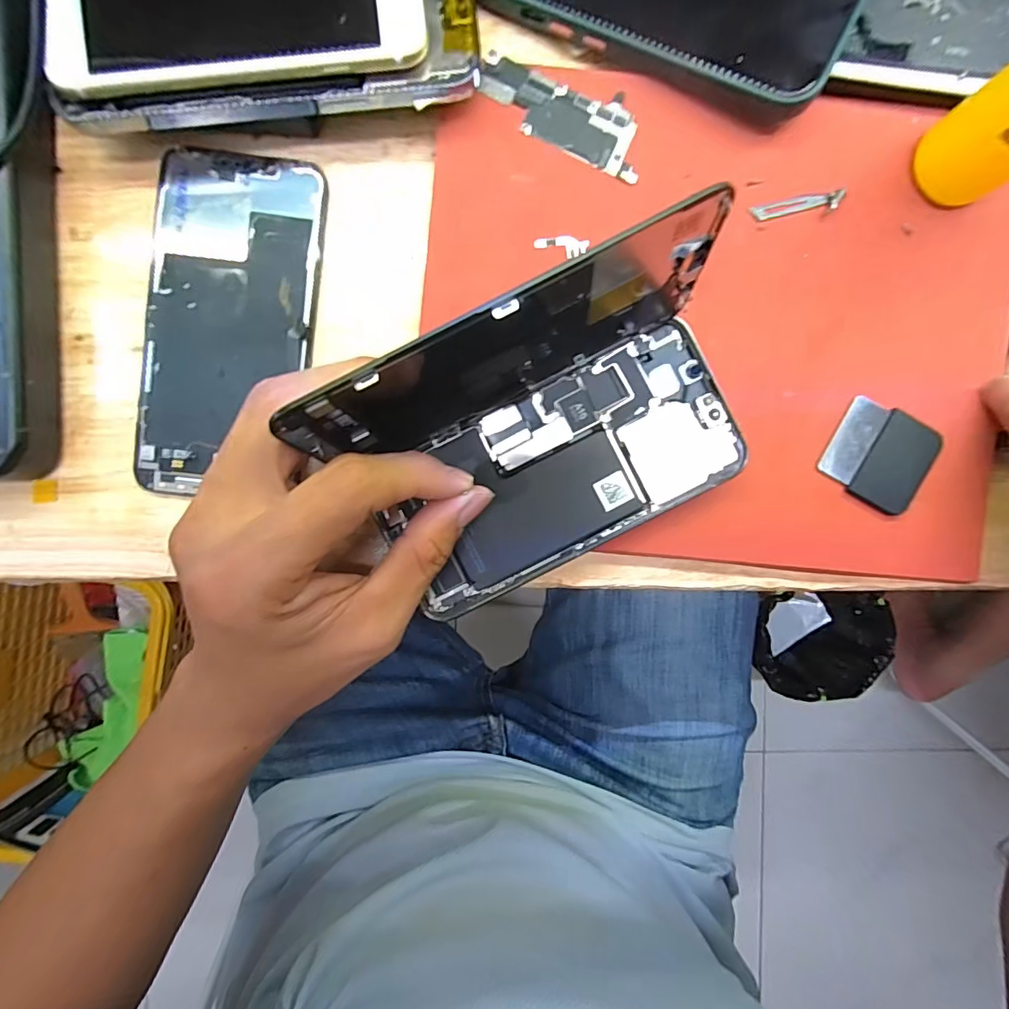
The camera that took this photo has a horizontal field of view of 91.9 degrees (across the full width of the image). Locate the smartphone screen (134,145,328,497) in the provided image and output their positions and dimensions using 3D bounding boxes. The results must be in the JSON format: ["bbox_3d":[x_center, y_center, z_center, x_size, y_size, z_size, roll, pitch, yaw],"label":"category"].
[{"bbox_3d":[-0.114,-0.074,0.202,0.067,0.004,0.139,8,92,0],"label":"smartphone screen"}]

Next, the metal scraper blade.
[{"bbox_3d":[0.159,-0.021,0.207,0.041,0.004,0.039,28,92,-1],"label":"metal scraper blade"}]

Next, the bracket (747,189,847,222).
[{"bbox_3d":[0.121,-0.124,0.201,0.036,0.004,0.008,-6,92,0],"label":"bracket"}]

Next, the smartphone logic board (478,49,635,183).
[{"bbox_3d":[0.024,-0.159,0.198,0.071,0.004,0.025,24,92,-1],"label":"smartphone logic board"}]

